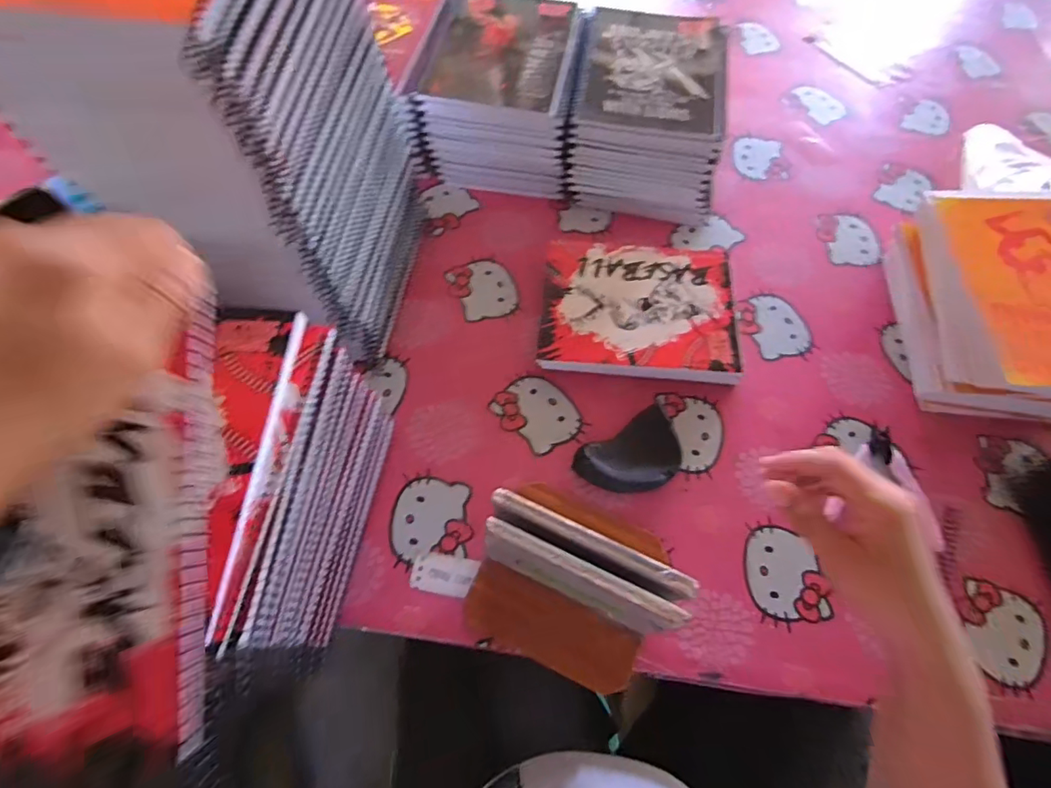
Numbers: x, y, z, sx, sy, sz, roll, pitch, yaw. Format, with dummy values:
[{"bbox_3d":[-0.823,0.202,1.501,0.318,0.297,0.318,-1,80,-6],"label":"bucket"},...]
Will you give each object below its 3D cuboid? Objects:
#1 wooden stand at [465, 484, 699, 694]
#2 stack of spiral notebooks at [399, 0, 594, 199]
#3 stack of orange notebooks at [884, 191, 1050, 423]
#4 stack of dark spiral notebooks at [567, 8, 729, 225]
[{"bbox_3d":[0.038,0.140,0.405,0.143,0.118,0.136,22,67,8],"label":"wooden stand"},{"bbox_3d":[-0.026,-0.357,0.623,0.184,0.123,0.192,11,65,3],"label":"stack of spiral notebooks"},{"bbox_3d":[0.457,-0.080,0.501,0.155,0.112,0.204,3,65,-1],"label":"stack of orange notebooks"},{"bbox_3d":[0.142,-0.323,0.613,0.171,0.123,0.195,9,65,2],"label":"stack of dark spiral notebooks"}]

